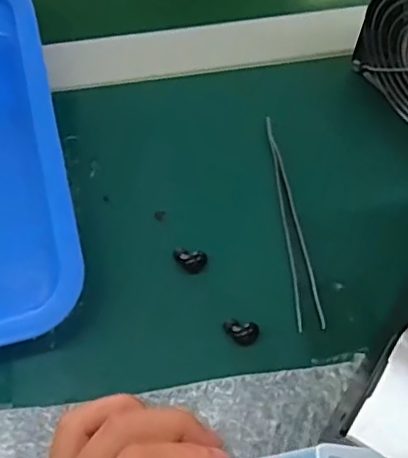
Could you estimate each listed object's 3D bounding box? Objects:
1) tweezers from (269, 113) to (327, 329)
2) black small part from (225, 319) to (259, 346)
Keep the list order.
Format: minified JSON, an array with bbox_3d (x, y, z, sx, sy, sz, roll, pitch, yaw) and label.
[{"bbox_3d":[0.055,-0.006,0.386,0.015,0.015,0.137,-7,67,-1],"label":"tweezers"},{"bbox_3d":[0.022,0.059,0.361,0.020,0.010,0.014,18,69,9],"label":"black small part"}]

